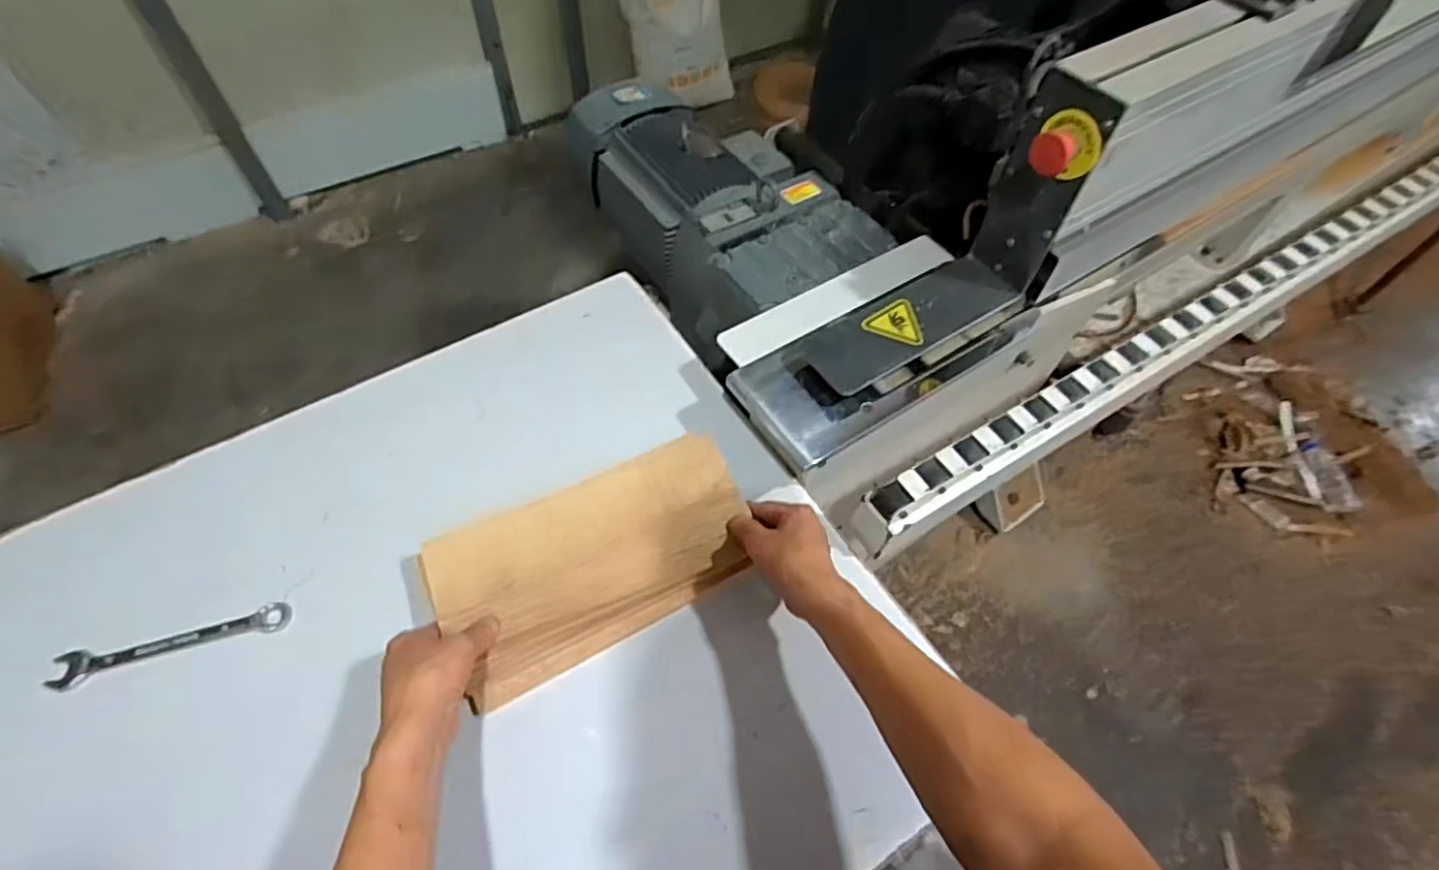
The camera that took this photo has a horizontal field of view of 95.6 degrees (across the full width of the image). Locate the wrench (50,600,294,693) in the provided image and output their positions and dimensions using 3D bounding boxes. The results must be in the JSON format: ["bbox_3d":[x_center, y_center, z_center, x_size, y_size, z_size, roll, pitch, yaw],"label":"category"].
[{"bbox_3d":[-0.502,0.191,0.603,0.195,0.007,0.033,-15,59,-11],"label":"wrench"}]

